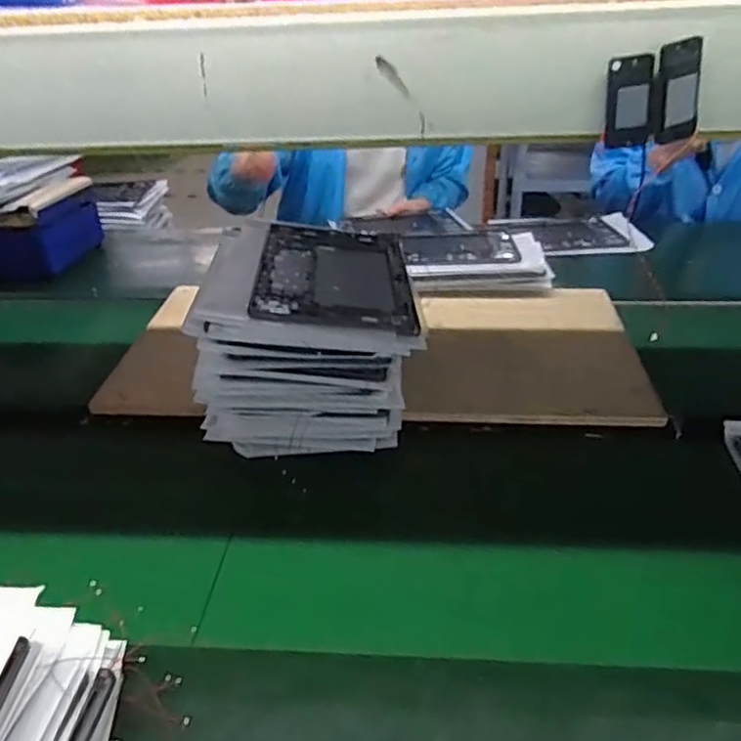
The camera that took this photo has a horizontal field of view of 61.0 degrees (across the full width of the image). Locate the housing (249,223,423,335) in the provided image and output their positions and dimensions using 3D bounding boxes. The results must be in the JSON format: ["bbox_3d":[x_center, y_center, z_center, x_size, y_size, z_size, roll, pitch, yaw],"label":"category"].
[{"bbox_3d":[-0.039,-0.116,0.736,0.173,0.008,0.271,5,32,-6],"label":"housing"}]

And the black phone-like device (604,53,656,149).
[{"bbox_3d":[0.110,-0.114,0.268,0.020,0.036,0.005,6,35,10],"label":"black phone-like device"}]

